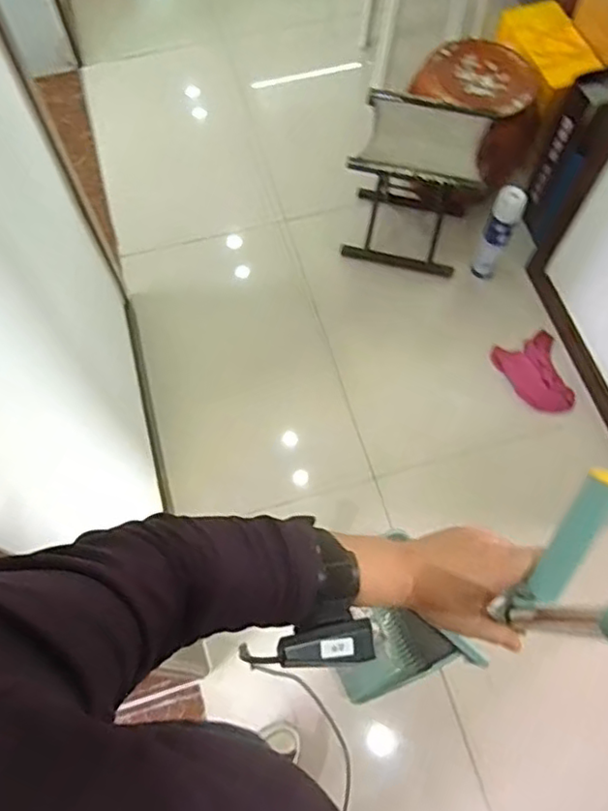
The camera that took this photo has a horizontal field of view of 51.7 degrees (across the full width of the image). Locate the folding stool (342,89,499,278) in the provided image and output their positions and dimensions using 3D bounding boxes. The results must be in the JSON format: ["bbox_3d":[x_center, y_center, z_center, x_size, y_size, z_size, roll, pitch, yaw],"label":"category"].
[{"bbox_3d":[0.275,-0.538,1.596,0.287,0.377,0.261,10,66,4],"label":"folding stool"}]

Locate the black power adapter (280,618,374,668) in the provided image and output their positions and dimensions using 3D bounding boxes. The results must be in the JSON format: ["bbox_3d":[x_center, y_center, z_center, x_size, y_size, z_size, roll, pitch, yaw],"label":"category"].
[{"bbox_3d":[0.017,0.174,0.459,0.070,0.016,0.028,-5,66,-3],"label":"black power adapter"}]

